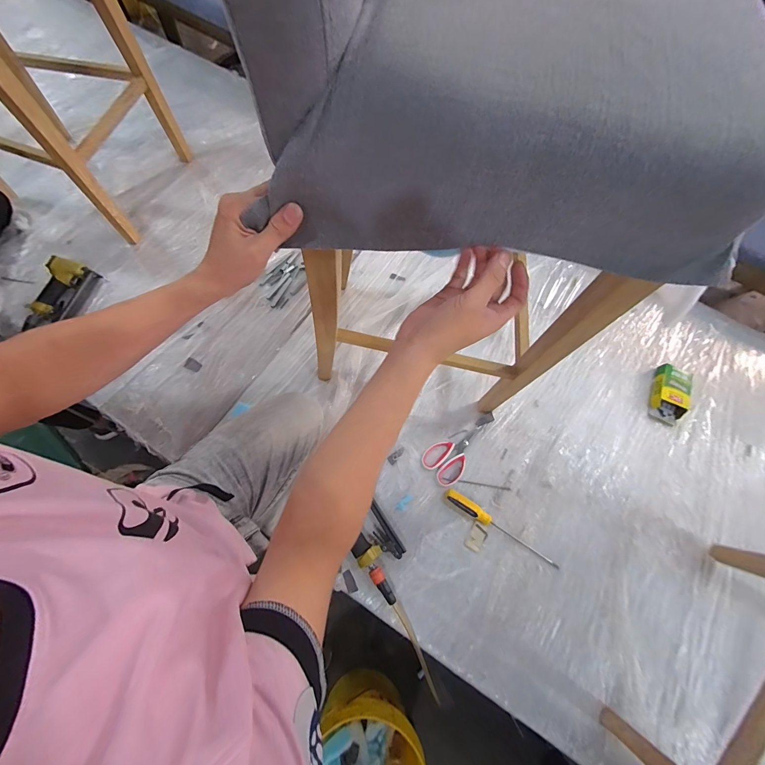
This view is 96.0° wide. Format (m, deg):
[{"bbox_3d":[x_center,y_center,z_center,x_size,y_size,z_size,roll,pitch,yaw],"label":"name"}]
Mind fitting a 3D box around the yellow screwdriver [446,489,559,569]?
[{"bbox_3d":[0.273,0.335,0.786,0.287,0.023,0.031,32,72,9],"label":"yellow screwdriver"}]

